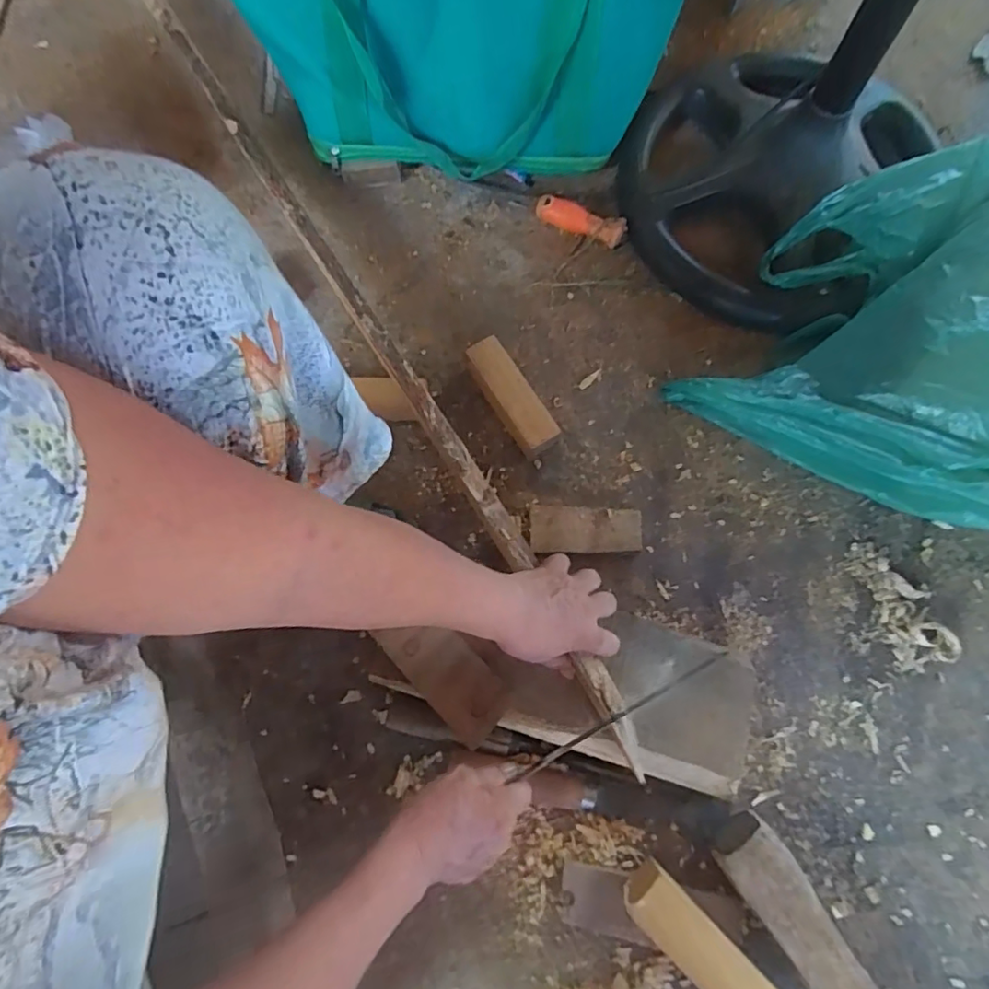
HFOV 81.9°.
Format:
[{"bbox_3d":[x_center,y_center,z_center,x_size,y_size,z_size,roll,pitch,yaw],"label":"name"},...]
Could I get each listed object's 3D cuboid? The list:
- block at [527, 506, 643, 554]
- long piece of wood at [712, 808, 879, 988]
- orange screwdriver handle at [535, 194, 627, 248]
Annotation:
[{"bbox_3d":[0.093,0.038,0.589,0.112,0.015,0.047,2,76,-1],"label":"block"},{"bbox_3d":[0.324,0.464,0.461,0.050,0.056,0.420,-33,79,-9],"label":"long piece of wood"},{"bbox_3d":[0.101,-0.324,0.675,0.107,0.024,0.026,21,76,4],"label":"orange screwdriver handle"}]

